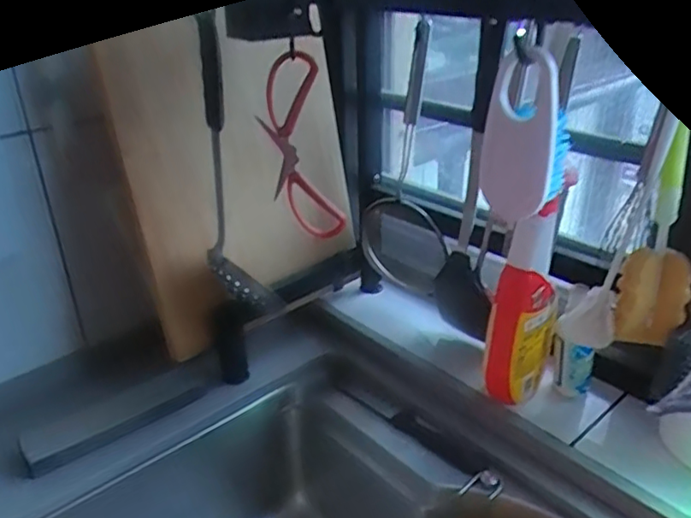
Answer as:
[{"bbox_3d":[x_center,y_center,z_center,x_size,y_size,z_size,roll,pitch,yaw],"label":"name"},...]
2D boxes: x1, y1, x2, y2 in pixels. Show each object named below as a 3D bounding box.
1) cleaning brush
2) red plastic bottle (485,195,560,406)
[{"bbox_3d":[0.104,-0.069,0.346,0.047,0.094,0.028,19,33,33],"label":"cleaning brush"},{"bbox_3d":[0.188,0.061,0.619,0.078,0.248,0.041,-5,28,-9],"label":"red plastic bottle"}]

